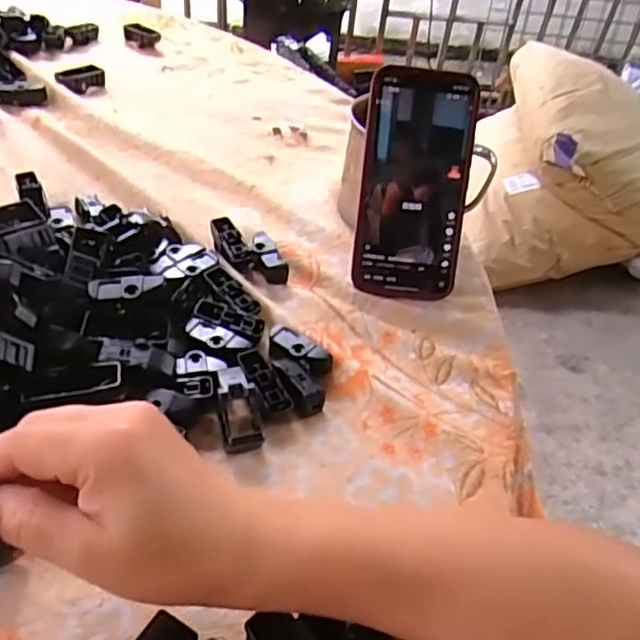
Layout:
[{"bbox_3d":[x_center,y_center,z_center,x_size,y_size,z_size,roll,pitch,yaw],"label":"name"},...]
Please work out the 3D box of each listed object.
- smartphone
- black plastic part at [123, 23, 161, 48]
[{"bbox_3d":[0.067,-0.097,0.453,0.079,0.161,0.005,5,11,1],"label":"smartphone"},{"bbox_3d":[-0.206,-0.328,0.725,0.046,0.021,0.014,22,48,14],"label":"black plastic part"}]

